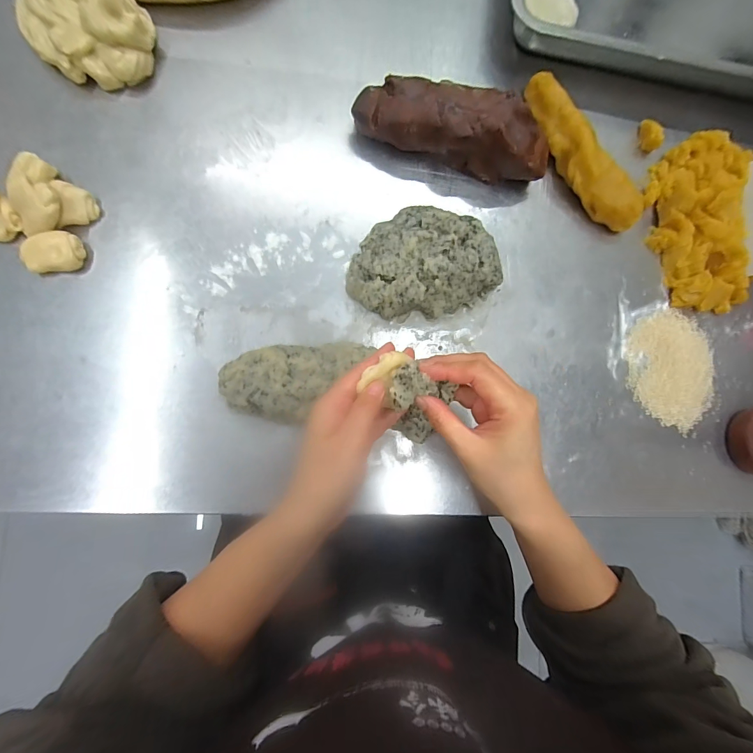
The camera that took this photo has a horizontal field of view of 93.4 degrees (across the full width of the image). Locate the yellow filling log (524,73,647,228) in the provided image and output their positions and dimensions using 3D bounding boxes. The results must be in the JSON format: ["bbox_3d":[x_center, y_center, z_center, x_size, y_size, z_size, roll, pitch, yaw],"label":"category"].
[{"bbox_3d":[0.211,-0.233,0.374,0.043,0.041,0.187,-36,89,-9],"label":"yellow filling log"}]

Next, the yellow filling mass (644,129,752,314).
[{"bbox_3d":[0.359,-0.172,0.384,0.116,0.039,0.198,-5,85,-7],"label":"yellow filling mass"}]

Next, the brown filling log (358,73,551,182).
[{"bbox_3d":[0.078,-0.247,0.355,0.197,0.054,0.056,14,83,-5],"label":"brown filling log"}]

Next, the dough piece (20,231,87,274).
[{"bbox_3d":[-0.287,-0.110,0.315,0.046,0.017,0.032,-7,85,-7],"label":"dough piece"}]

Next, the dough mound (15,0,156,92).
[{"bbox_3d":[-0.267,-0.325,0.327,0.100,0.043,0.099,1,84,-6],"label":"dough mound"}]

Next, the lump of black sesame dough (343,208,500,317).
[{"bbox_3d":[0.048,-0.114,0.345,0.152,0.040,0.105,-5,85,-7],"label":"lump of black sesame dough"}]

